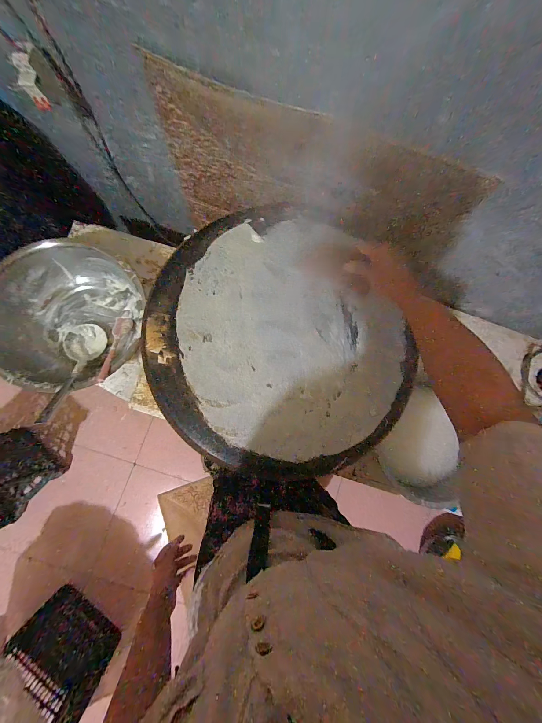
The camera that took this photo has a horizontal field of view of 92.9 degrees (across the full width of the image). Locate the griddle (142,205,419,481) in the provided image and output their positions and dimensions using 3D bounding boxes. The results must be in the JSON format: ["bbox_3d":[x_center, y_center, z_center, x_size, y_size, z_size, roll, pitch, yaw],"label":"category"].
[{"bbox_3d":[0.015,-0.041,0.505,0.473,0.028,0.512,1,84,-5],"label":"griddle"}]

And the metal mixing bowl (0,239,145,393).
[{"bbox_3d":[-0.541,-0.122,0.710,0.354,0.161,0.372,1,82,-6],"label":"metal mixing bowl"}]

